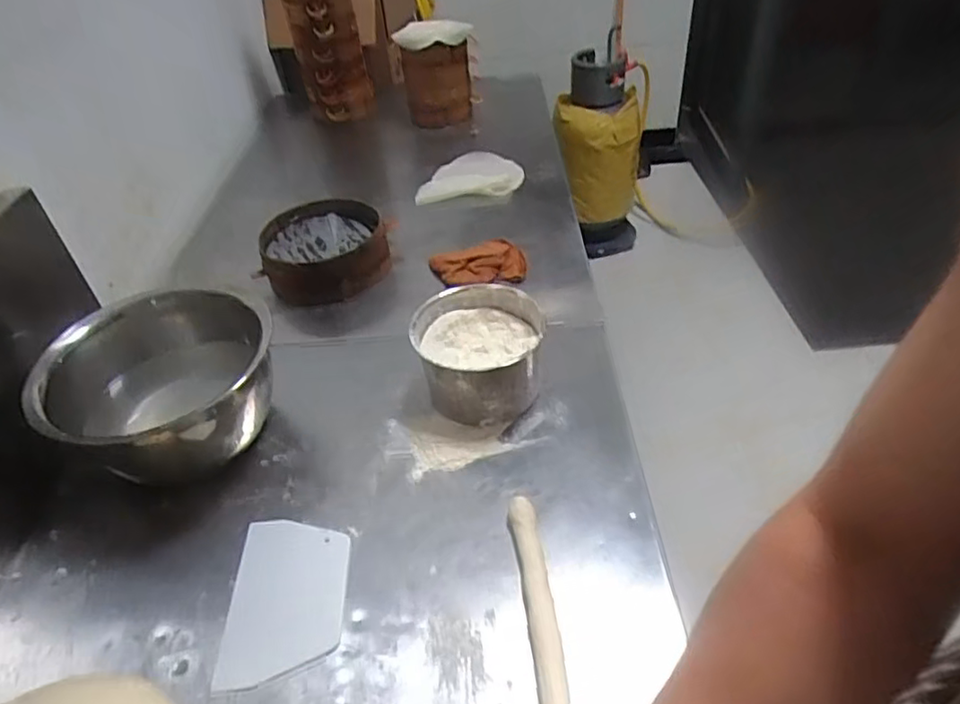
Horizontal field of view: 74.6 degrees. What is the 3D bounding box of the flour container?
[{"bbox_3d":[0.001,0.005,0.871,0.171,0.108,0.182,2,42,9],"label":"flour container"}]

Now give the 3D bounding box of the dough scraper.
[{"bbox_3d":[-0.207,0.261,0.684,0.122,0.007,0.183,-5,40,-3],"label":"dough scraper"}]

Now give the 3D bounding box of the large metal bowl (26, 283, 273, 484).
[{"bbox_3d":[-0.403,0.048,0.830,0.268,0.177,0.268,-4,41,3],"label":"large metal bowl"}]

